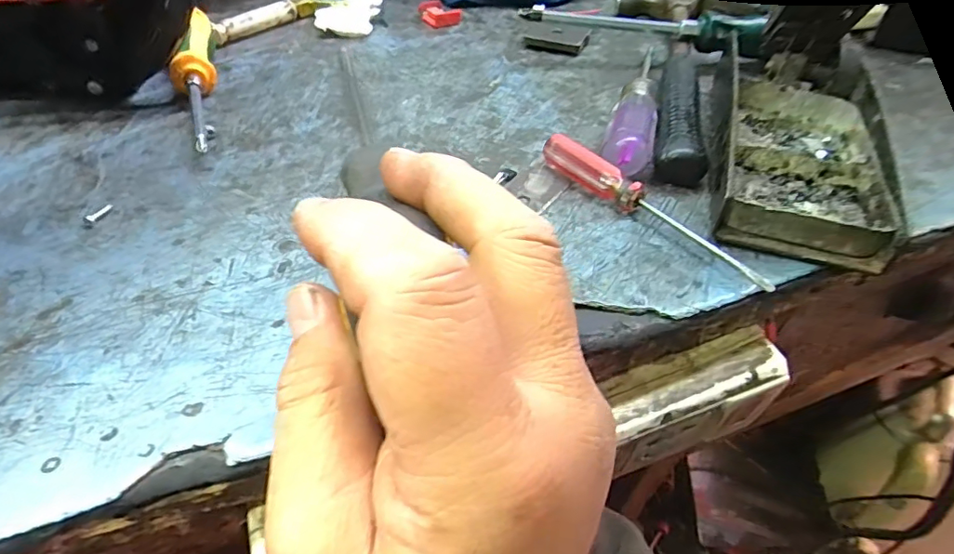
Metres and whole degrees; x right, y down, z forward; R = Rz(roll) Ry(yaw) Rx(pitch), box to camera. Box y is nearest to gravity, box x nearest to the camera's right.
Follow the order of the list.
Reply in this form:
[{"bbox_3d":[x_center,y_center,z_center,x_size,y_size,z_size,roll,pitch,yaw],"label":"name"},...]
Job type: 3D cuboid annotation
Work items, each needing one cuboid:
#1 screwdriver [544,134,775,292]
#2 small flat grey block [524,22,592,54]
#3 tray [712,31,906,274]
[{"bbox_3d":[0.076,-0.032,0.235,0.018,0.014,0.118,-31,53,-29],"label":"screwdriver"},{"bbox_3d":[0.059,-0.170,0.382,0.040,0.008,0.032,20,47,18],"label":"small flat grey block"},{"bbox_3d":[0.156,-0.068,0.261,0.068,0.031,0.152,15,46,13],"label":"tray"}]

